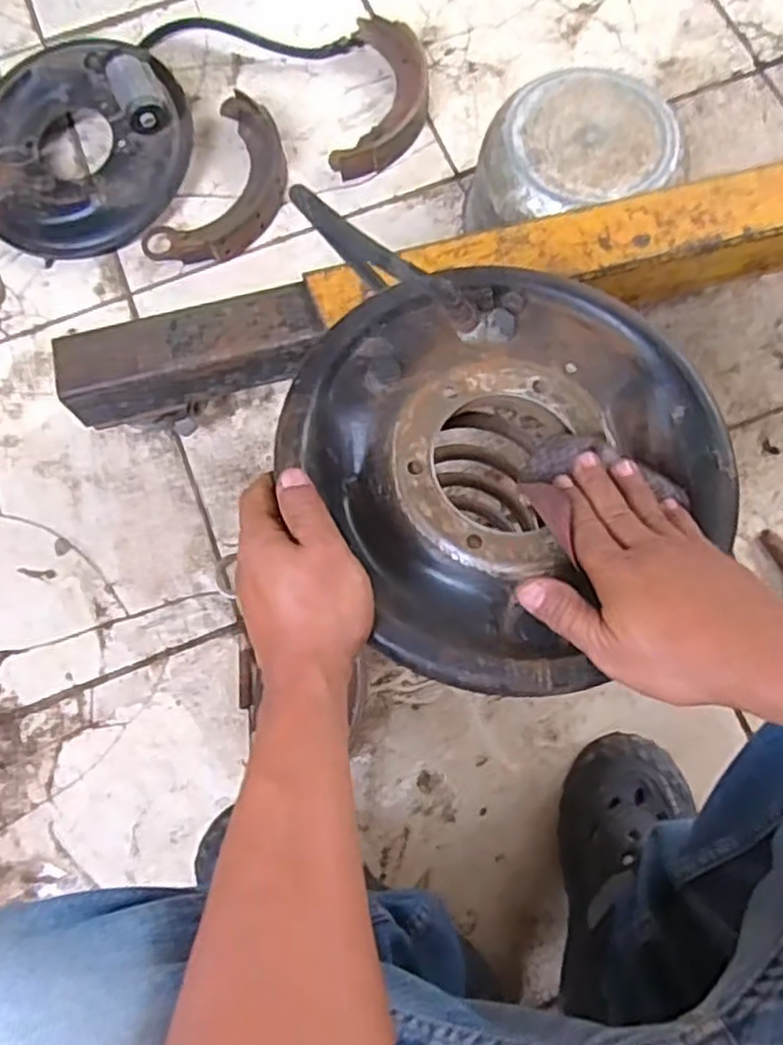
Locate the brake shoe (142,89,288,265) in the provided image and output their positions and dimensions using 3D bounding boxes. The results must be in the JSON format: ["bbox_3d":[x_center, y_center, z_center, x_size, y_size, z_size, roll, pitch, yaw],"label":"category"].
[{"bbox_3d":[-0.191,-0.396,0.896,0.121,0.031,0.230,25,78,8],"label":"brake shoe"}]

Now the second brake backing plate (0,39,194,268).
[{"bbox_3d":[-0.365,-0.433,0.865,0.261,0.084,0.242,0,76,2],"label":"second brake backing plate"}]

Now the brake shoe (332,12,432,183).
[{"bbox_3d":[-0.007,-0.521,0.930,0.105,0.040,0.225,9,76,4],"label":"brake shoe"}]

